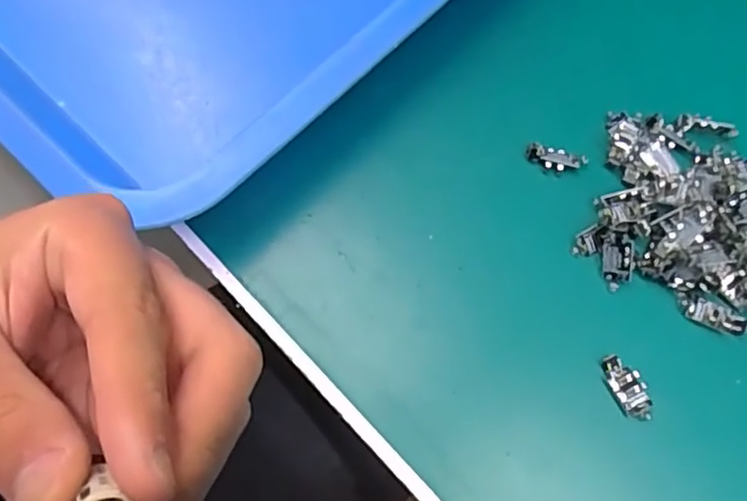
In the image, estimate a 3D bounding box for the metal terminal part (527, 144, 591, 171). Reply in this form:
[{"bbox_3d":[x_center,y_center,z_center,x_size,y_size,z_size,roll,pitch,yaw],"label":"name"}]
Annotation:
[{"bbox_3d":[0.084,-0.042,0.293,0.027,0.007,0.008,9,69,4],"label":"metal terminal part"}]

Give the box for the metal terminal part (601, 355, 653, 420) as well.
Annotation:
[{"bbox_3d":[0.101,0.054,0.256,0.012,0.004,0.026,-27,71,-10],"label":"metal terminal part"}]

